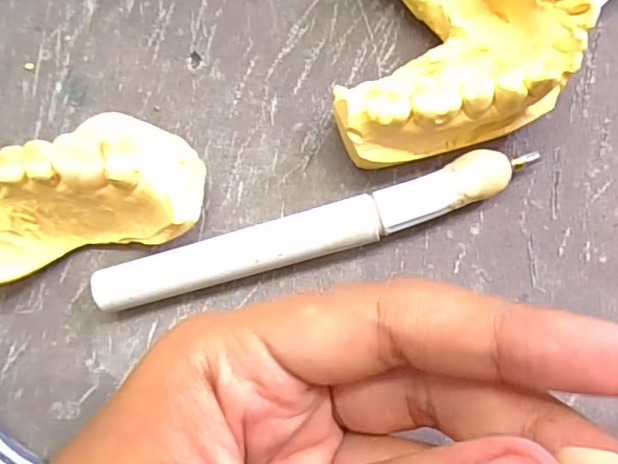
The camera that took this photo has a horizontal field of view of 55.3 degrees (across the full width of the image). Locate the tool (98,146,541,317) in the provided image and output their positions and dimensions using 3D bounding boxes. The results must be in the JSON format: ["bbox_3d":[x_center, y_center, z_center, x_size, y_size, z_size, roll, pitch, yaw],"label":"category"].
[{"bbox_3d":[0.000,0.000,0.150,0.108,0.012,0.012,-18,82,2],"label":"tool"}]

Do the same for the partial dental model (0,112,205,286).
[{"bbox_3d":[-0.060,-0.008,0.148,0.068,0.027,0.031,-14,83,3],"label":"partial dental model"}]

